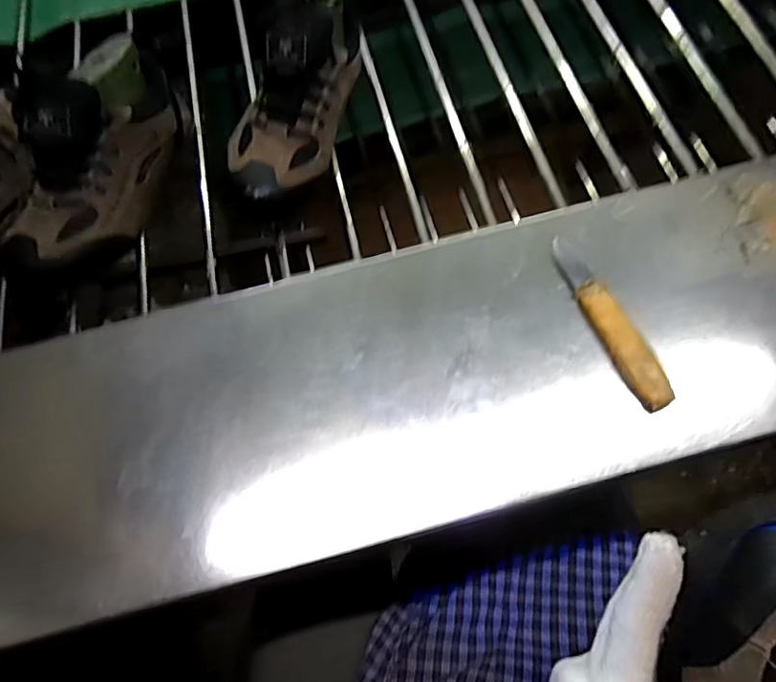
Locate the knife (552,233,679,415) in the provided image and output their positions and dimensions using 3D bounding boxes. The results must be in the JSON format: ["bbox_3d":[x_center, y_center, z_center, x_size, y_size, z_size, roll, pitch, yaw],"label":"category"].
[{"bbox_3d":[0.180,-0.020,0.441,0.030,0.025,0.158,-20,68,-6],"label":"knife"}]

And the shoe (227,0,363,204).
[{"bbox_3d":[-0.090,-0.249,0.527,0.090,0.107,0.247,14,70,8],"label":"shoe"}]

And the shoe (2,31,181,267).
[{"bbox_3d":[-0.271,-0.177,0.512,0.089,0.109,0.240,23,72,11],"label":"shoe"}]

